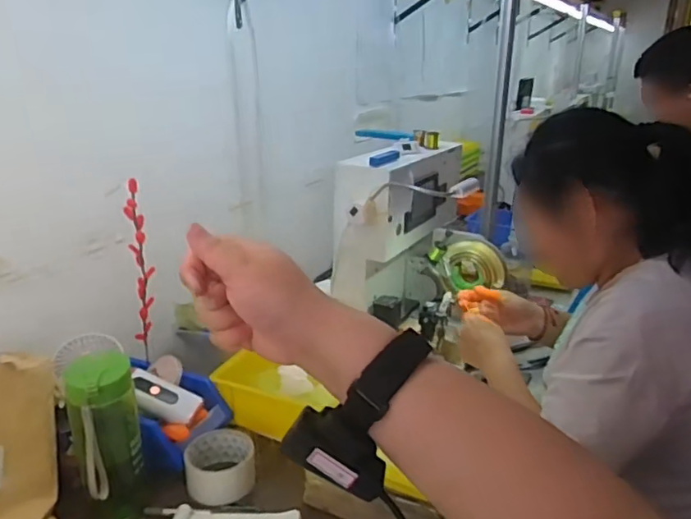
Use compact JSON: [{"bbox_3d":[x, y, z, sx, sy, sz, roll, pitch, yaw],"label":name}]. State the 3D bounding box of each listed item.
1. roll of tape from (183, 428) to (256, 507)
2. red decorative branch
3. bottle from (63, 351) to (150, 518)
[{"bbox_3d":[-0.157,0.260,0.721,0.085,0.040,0.091,1,21,0],"label":"roll of tape"},{"bbox_3d":[-0.276,0.017,0.776,0.027,0.252,0.041,-7,22,-19],"label":"red decorative branch"},{"bbox_3d":[-0.263,0.204,0.635,0.071,0.206,0.062,-9,23,-24],"label":"bottle"}]

